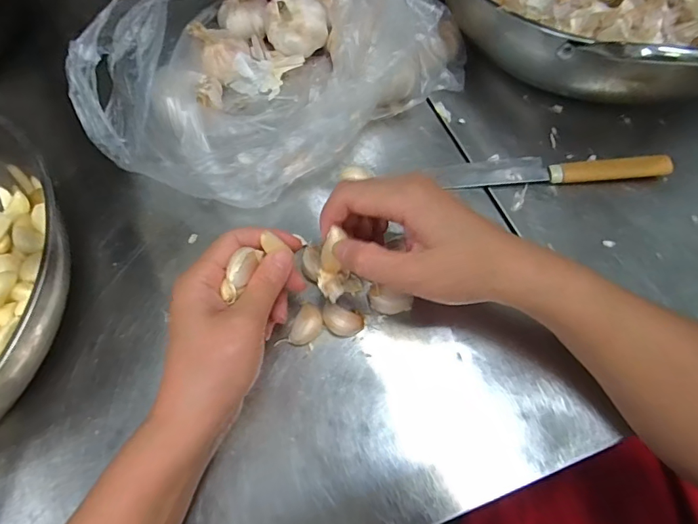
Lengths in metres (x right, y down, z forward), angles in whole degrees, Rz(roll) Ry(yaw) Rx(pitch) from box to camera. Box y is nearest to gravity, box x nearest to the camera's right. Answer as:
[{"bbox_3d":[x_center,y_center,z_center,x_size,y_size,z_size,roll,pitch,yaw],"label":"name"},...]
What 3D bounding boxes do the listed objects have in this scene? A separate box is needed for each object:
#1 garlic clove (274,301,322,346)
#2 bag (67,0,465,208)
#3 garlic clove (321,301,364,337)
[{"bbox_3d":[-0.034,0.050,0.333,0.023,0.010,0.037,25,68,15],"label":"garlic clove"},{"bbox_3d":[-0.070,-0.192,0.389,0.329,0.113,0.220,-36,68,-13],"label":"bag"},{"bbox_3d":[-0.006,0.044,0.334,0.032,0.011,0.019,25,68,15],"label":"garlic clove"}]

